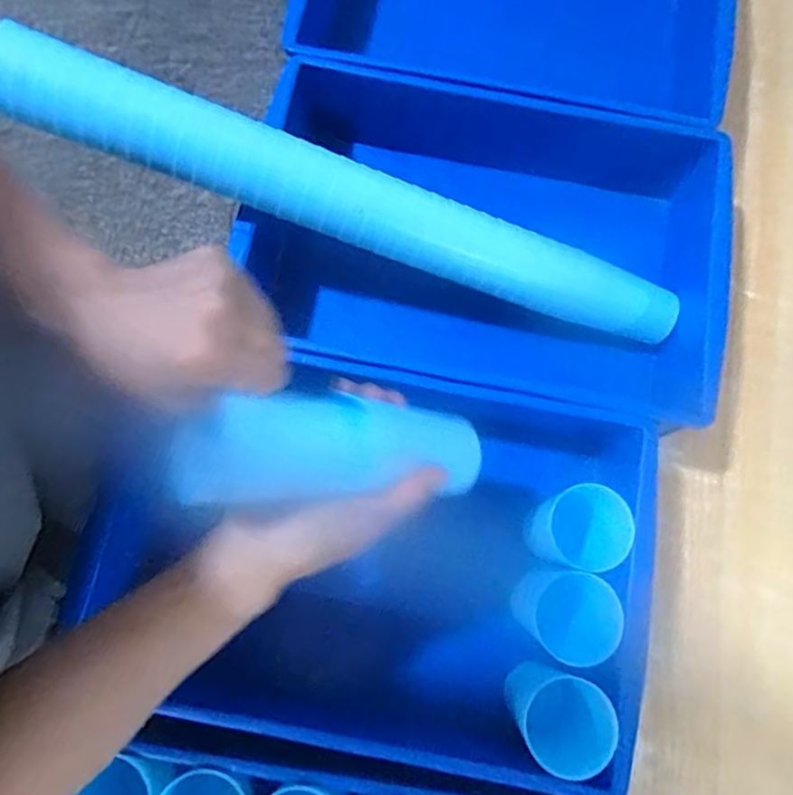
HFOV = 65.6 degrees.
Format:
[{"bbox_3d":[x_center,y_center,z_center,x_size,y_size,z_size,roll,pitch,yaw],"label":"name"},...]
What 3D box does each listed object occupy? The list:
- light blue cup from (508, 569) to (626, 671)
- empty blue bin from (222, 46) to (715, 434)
[{"bbox_3d":[0.134,0.171,0.494,0.064,0.065,0.071,-43,81,-11],"label":"light blue cup"},{"bbox_3d":[0.079,-0.148,0.567,0.415,0.103,0.235,16,76,2],"label":"empty blue bin"}]

